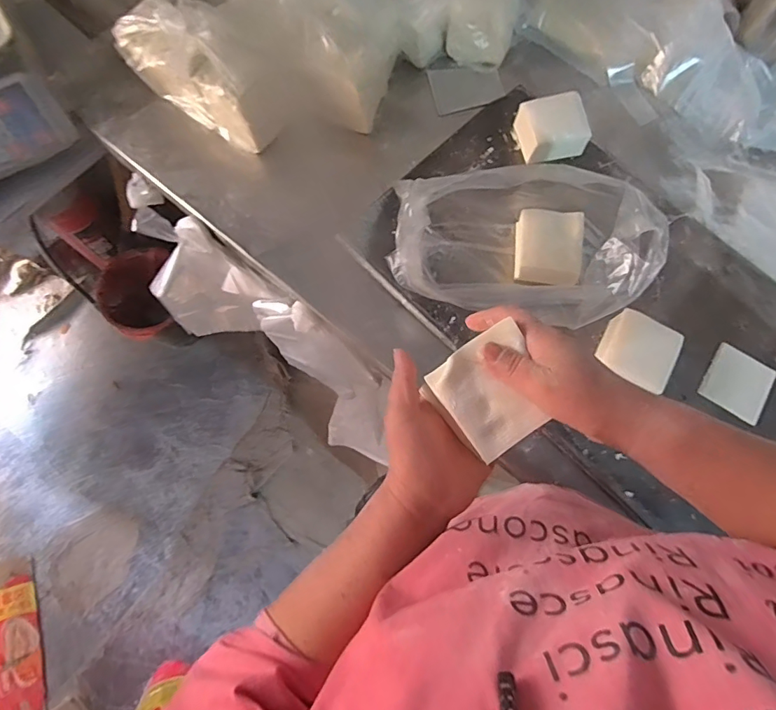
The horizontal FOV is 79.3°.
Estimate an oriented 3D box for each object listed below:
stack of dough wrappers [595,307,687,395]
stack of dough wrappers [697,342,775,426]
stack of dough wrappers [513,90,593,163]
[{"bbox_3d":[0.292,-0.002,0.556,0.083,0.050,0.076,31,77,7],"label":"stack of dough wrappers"},{"bbox_3d":[0.432,0.035,0.575,0.074,0.004,0.083,34,77,7],"label":"stack of dough wrappers"},{"bbox_3d":[0.227,-0.310,0.641,0.087,0.049,0.072,-11,76,-4],"label":"stack of dough wrappers"}]

